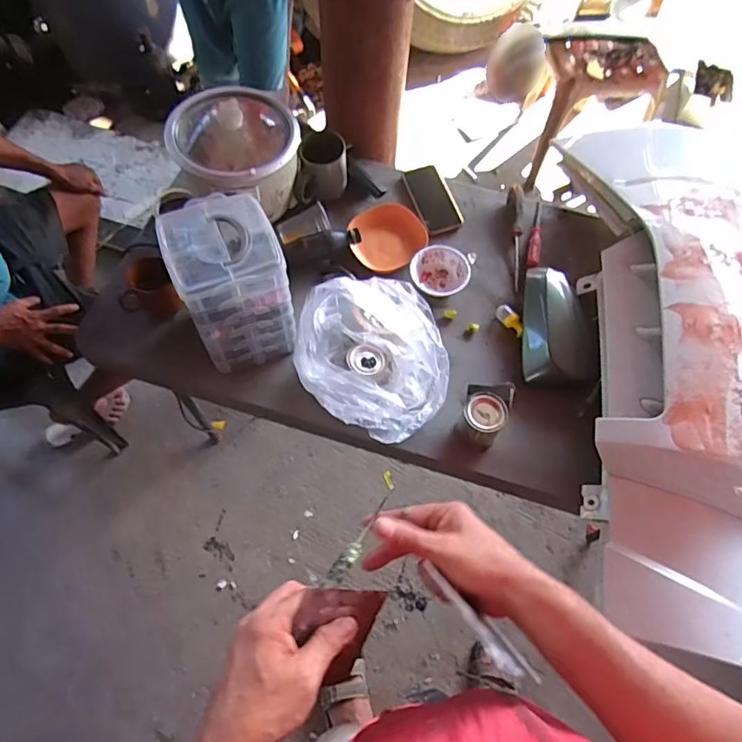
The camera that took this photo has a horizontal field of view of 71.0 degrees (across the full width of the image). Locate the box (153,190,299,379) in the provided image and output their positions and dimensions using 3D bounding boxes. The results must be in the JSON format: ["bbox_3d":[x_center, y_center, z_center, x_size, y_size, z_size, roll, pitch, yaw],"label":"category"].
[{"bbox_3d":[-0.216,-0.136,0.820,0.150,0.211,0.171,-19,67,-10],"label":"box"}]

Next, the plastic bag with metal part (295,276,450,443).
[{"bbox_3d":[0.011,-0.018,0.800,0.228,0.170,0.229,-20,67,-10],"label":"plastic bag with metal part"}]

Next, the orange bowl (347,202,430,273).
[{"bbox_3d":[0.035,-0.255,1.012,0.142,0.050,0.138,1,65,-1],"label":"orange bowl"}]

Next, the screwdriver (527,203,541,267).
[{"bbox_3d":[0.325,-0.267,1.021,0.023,0.017,0.151,14,65,5],"label":"screwdriver"}]

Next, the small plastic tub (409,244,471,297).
[{"bbox_3d":[0.130,-0.189,0.978,0.111,0.045,0.102,1,65,-1],"label":"small plastic tub"}]

